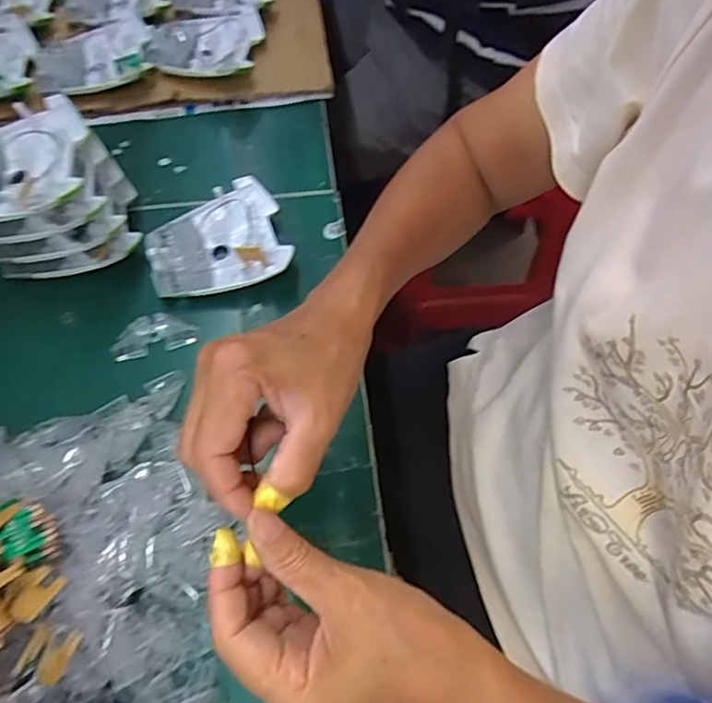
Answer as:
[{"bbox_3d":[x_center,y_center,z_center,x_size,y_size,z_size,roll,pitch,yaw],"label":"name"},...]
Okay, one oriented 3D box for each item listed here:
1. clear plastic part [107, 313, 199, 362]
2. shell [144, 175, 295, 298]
[{"bbox_3d":[-0.159,-0.014,0.457,0.062,0.009,0.031,-13,62,-8],"label":"clear plastic part"},{"bbox_3d":[-0.114,-0.090,0.478,0.110,0.024,0.092,-17,63,-10],"label":"shell"}]

